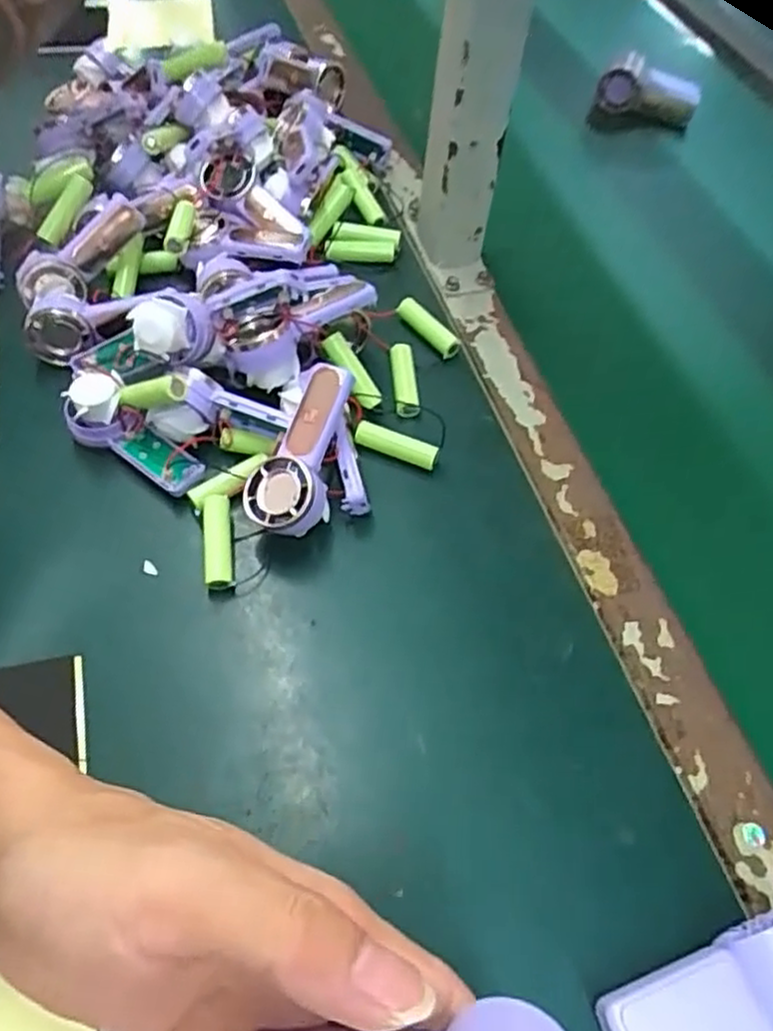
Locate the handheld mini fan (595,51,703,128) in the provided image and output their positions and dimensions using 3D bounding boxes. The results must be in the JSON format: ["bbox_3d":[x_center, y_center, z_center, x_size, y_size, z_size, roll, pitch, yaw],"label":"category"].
[{"bbox_3d":[0.233,-0.377,0.635,0.093,0.041,0.032,3,56,-22],"label":"handheld mini fan"}]

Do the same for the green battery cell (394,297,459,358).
[{"bbox_3d":[0.028,-0.125,0.479,0.014,0.016,0.052,-36,66,-23],"label":"green battery cell"}]

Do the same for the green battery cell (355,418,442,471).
[{"bbox_3d":[0.006,-0.041,0.427,0.051,0.014,0.013,20,59,9],"label":"green battery cell"}]

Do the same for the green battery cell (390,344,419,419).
[{"bbox_3d":[0.011,-0.084,0.450,0.015,0.015,0.052,-2,58,-5],"label":"green battery cell"}]

